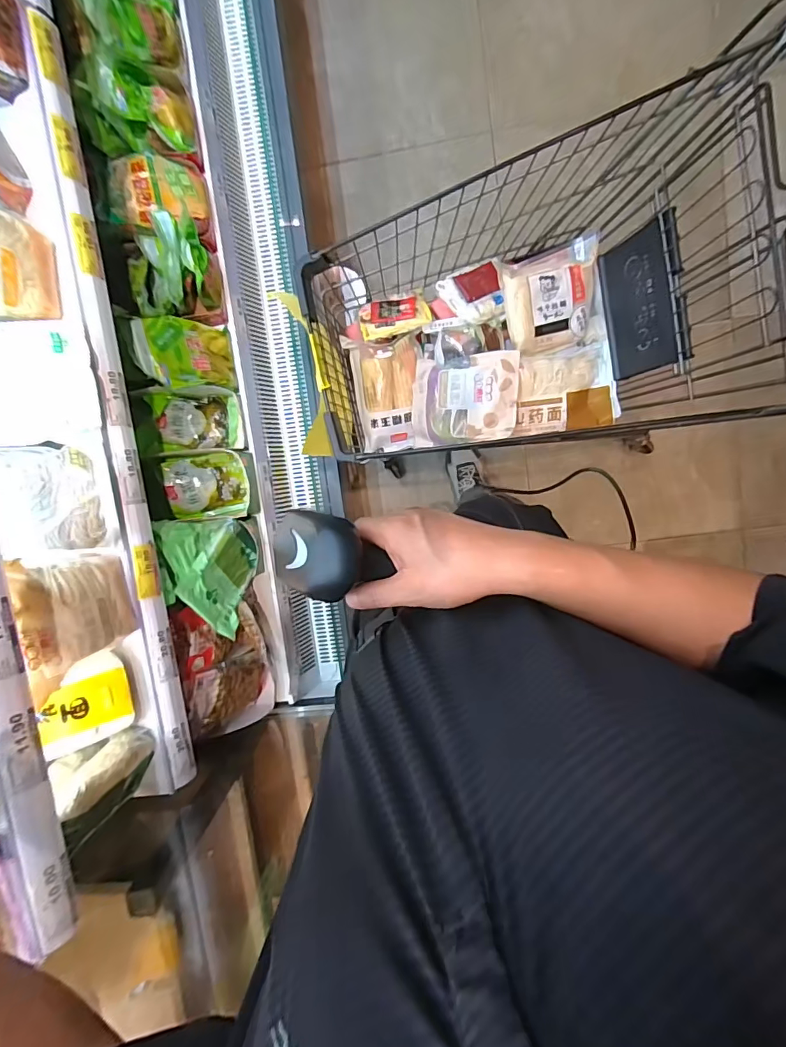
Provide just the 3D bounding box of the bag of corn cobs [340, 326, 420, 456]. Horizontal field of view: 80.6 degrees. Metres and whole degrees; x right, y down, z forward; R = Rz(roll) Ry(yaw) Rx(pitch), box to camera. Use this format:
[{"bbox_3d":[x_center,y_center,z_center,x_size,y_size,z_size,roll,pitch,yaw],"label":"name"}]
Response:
[{"bbox_3d":[-0.012,-0.251,0.895,0.135,0.051,0.213,-4,96,5],"label":"bag of corn cobs"}]

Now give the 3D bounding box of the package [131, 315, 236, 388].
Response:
[{"bbox_3d":[-0.415,-0.351,0.938,0.026,0.190,0.142,-22,84,48],"label":"package"}]

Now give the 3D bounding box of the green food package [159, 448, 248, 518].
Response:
[{"bbox_3d":[-0.393,-0.082,0.985,0.156,0.060,0.140,-4,97,5],"label":"green food package"}]

